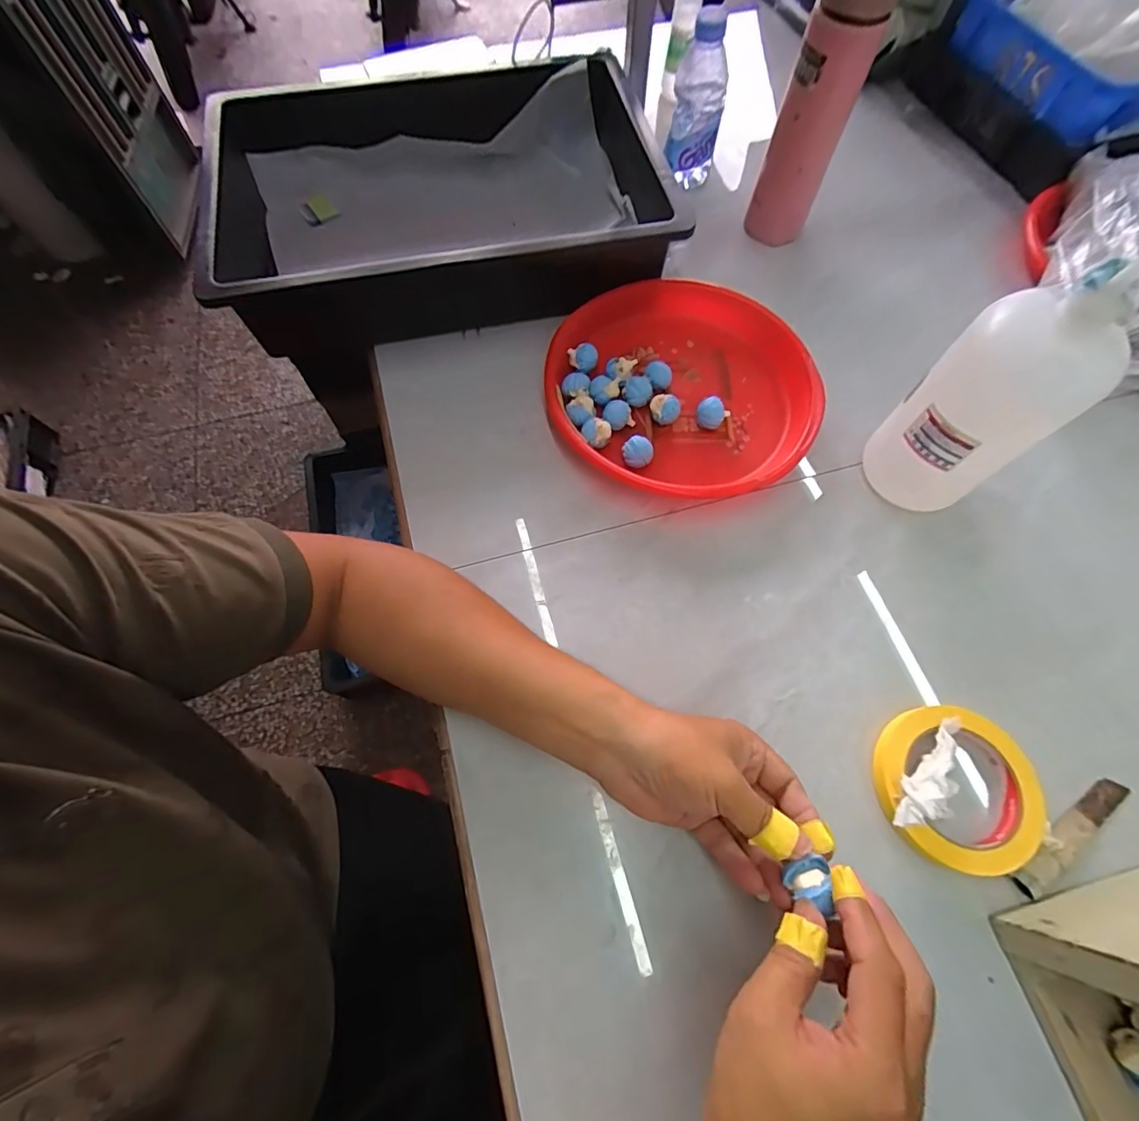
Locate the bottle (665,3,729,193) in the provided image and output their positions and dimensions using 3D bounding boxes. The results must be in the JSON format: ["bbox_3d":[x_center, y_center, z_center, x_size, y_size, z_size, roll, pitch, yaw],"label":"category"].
[{"bbox_3d":[0.144,-0.510,0.582,0.058,0.147,0.049,10,66,4],"label":"bottle"}]

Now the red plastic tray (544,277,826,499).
[{"bbox_3d":[0.107,-0.166,0.506,0.251,0.045,0.244,31,69,13],"label":"red plastic tray"}]

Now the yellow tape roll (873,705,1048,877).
[{"bbox_3d":[0.281,0.162,0.372,0.111,0.022,0.109,0,65,0],"label":"yellow tape roll"}]

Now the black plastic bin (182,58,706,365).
[{"bbox_3d":[-0.139,-0.380,0.585,0.506,0.142,0.309,-13,67,-6],"label":"black plastic bin"}]

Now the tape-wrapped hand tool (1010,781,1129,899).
[{"bbox_3d":[0.357,0.193,0.369,0.117,0.011,0.024,-29,76,-16],"label":"tape-wrapped hand tool"}]

